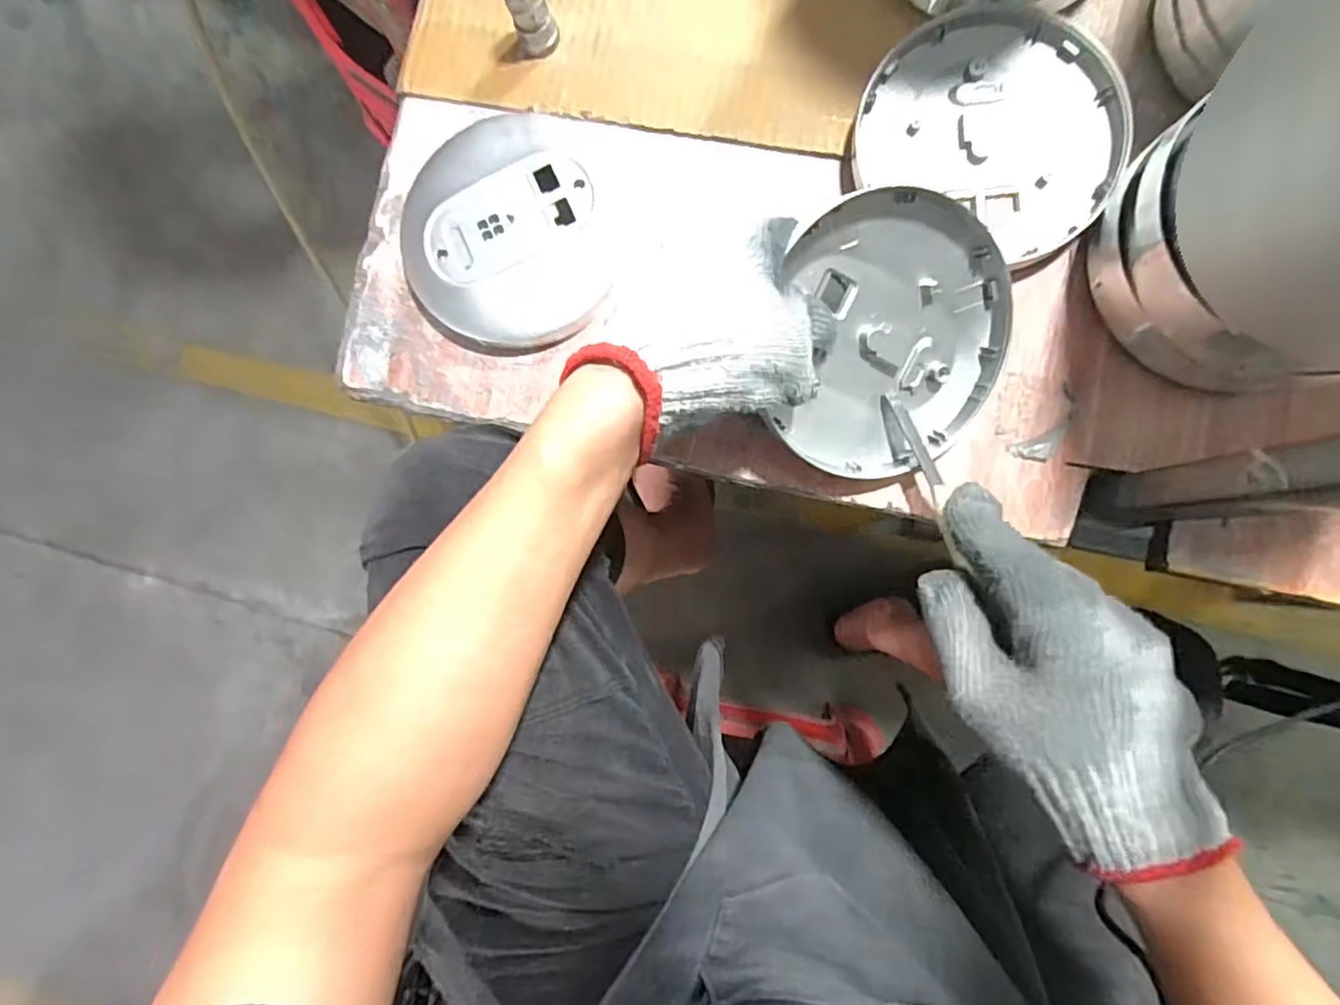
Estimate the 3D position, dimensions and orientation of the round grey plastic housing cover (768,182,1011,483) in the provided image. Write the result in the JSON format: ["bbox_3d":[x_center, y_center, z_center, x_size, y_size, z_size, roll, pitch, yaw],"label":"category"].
[{"bbox_3d":[0.115,-0.082,0.325,0.115,0.020,0.137,-2,108,-12],"label":"round grey plastic housing cover"}]

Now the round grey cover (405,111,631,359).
[{"bbox_3d":[-0.090,-0.156,0.371,0.123,0.022,0.132,-1,85,6],"label":"round grey cover"}]

